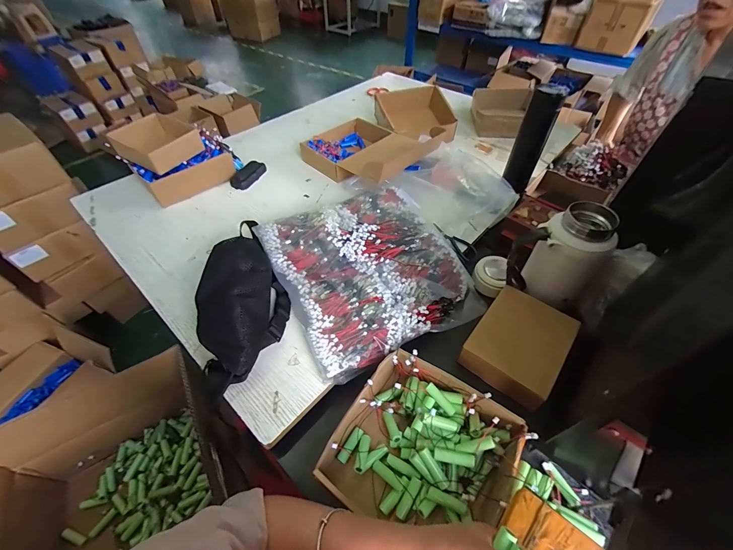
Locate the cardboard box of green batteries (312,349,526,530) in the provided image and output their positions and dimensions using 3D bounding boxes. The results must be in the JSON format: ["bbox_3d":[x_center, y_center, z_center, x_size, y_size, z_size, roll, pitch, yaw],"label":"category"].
[{"bbox_3d":[0.071,0.233,0.412,0.205,0.067,0.203,27,55,22],"label":"cardboard box of green batteries"}]

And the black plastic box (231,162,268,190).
[{"bbox_3d":[-0.308,-0.263,0.816,0.051,0.028,0.112,21,53,18],"label":"black plastic box"}]

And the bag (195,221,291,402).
[{"bbox_3d":[-0.200,0.032,0.500,0.125,0.090,0.260,-13,51,-9],"label":"bag"}]

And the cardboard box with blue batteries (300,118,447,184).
[{"bbox_3d":[0.003,-0.341,0.811,0.250,0.106,0.318,-36,58,-26],"label":"cardboard box with blue batteries"}]

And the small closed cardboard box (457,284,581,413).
[{"bbox_3d":[0.245,0.104,0.500,0.128,0.048,0.164,32,57,25],"label":"small closed cardboard box"}]

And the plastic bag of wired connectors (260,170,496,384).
[{"bbox_3d":[-0.002,-0.030,0.591,0.317,0.077,0.362,-23,53,-17],"label":"plastic bag of wired connectors"}]

